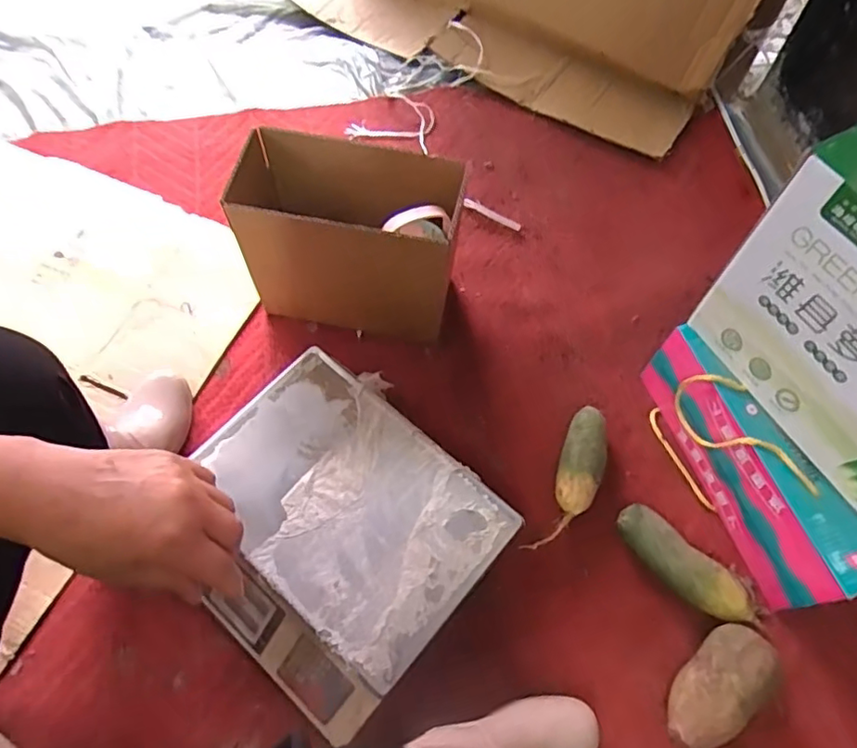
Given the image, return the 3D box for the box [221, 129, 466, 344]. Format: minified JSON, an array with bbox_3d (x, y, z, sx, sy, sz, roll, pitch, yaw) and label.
[{"bbox_3d":[-0.101,-0.168,0.797,0.270,0.247,0.124,10,64,5],"label":"box"}]

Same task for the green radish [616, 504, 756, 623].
[{"bbox_3d":[0.299,0.229,0.708,0.172,0.052,0.055,38,69,17],"label":"green radish"}]

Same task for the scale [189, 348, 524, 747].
[{"bbox_3d":[-0.116,0.177,0.684,0.329,0.085,0.299,39,70,18],"label":"scale"}]

